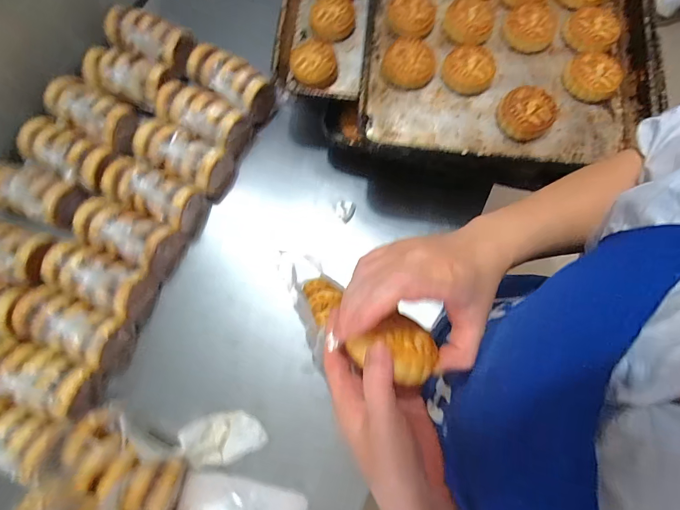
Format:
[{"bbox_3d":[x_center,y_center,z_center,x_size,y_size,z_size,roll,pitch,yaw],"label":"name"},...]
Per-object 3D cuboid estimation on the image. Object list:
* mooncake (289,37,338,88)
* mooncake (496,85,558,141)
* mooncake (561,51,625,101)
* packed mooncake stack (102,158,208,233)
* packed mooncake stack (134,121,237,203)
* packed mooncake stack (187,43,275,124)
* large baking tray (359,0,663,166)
[{"bbox_3d":[-0.043,-0.309,0.585,0.071,0.023,0.075,0,77,1],"label":"mooncake"},{"bbox_3d":[0.265,-0.201,0.522,0.065,0.036,0.071,0,77,1],"label":"mooncake"},{"bbox_3d":[0.369,-0.264,0.535,0.066,0.031,0.075,-34,79,-7],"label":"mooncake"},{"bbox_3d":[-0.300,-0.098,0.597,0.152,0.077,0.086,23,78,6],"label":"packed mooncake stack"},{"bbox_3d":[-0.265,-0.167,0.621,0.155,0.080,0.088,27,78,7],"label":"packed mooncake stack"},{"bbox_3d":[-0.191,-0.307,0.655,0.156,0.088,0.085,35,80,8],"label":"packed mooncake stack"},{"bbox_3d":[0.262,-0.417,0.568,0.424,0.050,0.599,5,77,2],"label":"large baking tray"}]

